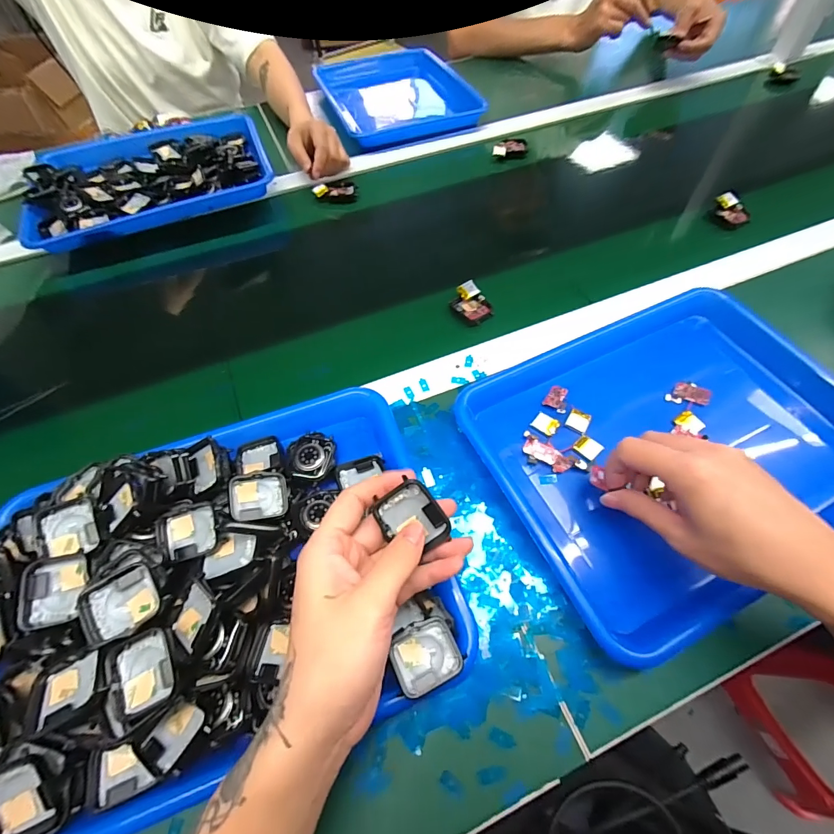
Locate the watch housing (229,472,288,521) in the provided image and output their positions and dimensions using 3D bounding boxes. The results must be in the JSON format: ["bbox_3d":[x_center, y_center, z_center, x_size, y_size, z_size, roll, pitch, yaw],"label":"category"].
[{"bbox_3d":[-0.126,0.063,0.320,0.043,0.007,0.036,0,76,-28],"label":"watch housing"}]

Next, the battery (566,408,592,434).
[{"bbox_3d":[0.152,0.003,0.377,0.020,0.004,0.021,27,64,16],"label":"battery"}]

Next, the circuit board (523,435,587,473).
[{"bbox_3d":[0.121,0.036,0.356,0.054,0.006,0.017,28,64,17],"label":"circuit board"}]

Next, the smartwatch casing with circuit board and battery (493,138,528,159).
[{"bbox_3d":[0.150,-0.431,0.643,0.058,0.017,0.030,-8,60,-3],"label":"smartwatch casing with circuit board and battery"}]

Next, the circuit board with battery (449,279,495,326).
[{"bbox_3d":[0.061,-0.131,0.462,0.043,0.017,0.050,-33,64,-16],"label":"circuit board with battery"}]

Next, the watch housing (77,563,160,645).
[{"bbox_3d":[-0.186,0.117,0.253,0.039,0.015,0.036,-25,62,-12],"label":"watch housing"}]

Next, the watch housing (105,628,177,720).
[{"bbox_3d":[-0.166,0.154,0.245,0.035,0.013,0.042,-25,62,-12],"label":"watch housing"}]

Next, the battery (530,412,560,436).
[{"bbox_3d":[0.121,0.007,0.376,0.022,0.004,0.018,32,66,19],"label":"battery"}]

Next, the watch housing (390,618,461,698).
[{"bbox_3d":[0.006,0.158,0.266,0.041,0.008,0.038,-22,63,-11],"label":"watch housing"}]

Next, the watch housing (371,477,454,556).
[{"bbox_3d":[-0.002,0.063,0.252,0.036,0.008,0.042,-34,93,9],"label":"watch housing"}]

